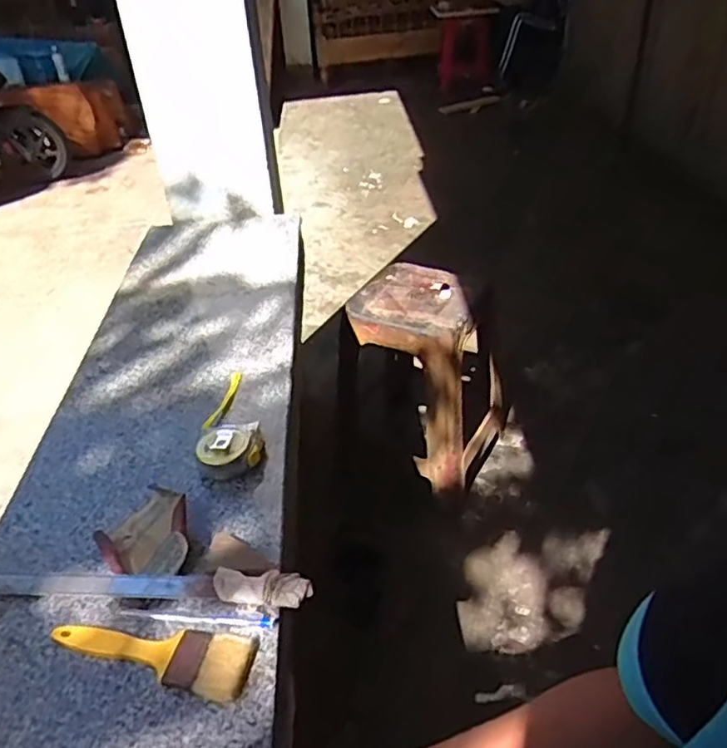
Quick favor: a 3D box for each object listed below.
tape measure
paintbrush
[{"bbox_3d":[-0.156,0.047,0.750,0.068,0.032,0.186,-7,36,-4],"label":"tape measure"},{"bbox_3d":[-0.178,0.226,0.531,0.175,0.018,0.052,9,38,16],"label":"paintbrush"}]

